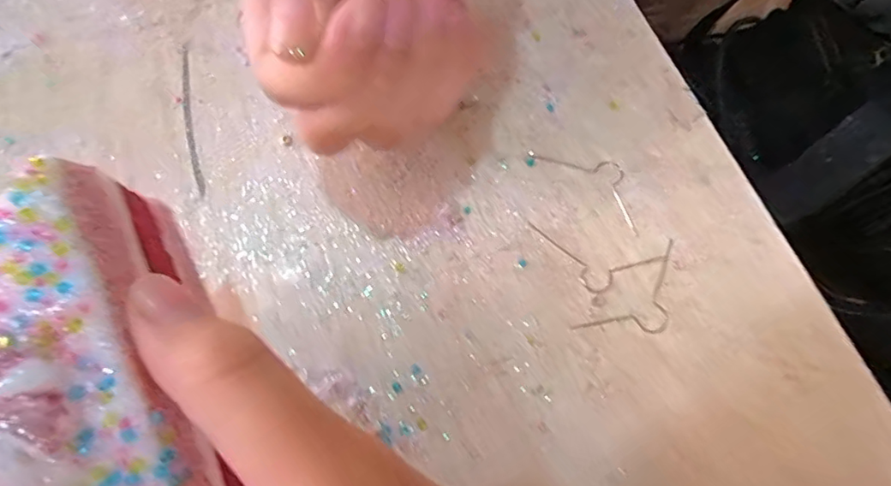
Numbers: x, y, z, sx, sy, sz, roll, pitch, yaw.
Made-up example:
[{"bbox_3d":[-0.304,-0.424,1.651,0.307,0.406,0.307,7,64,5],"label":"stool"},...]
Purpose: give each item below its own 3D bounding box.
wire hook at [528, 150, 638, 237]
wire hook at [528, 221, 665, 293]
[{"bbox_3d":[0.051,-0.024,0.184,0.046,0.004,0.018,39,71,17],"label":"wire hook"},{"bbox_3d":[0.046,0.006,0.170,0.044,0.004,0.018,15,66,7],"label":"wire hook"}]

